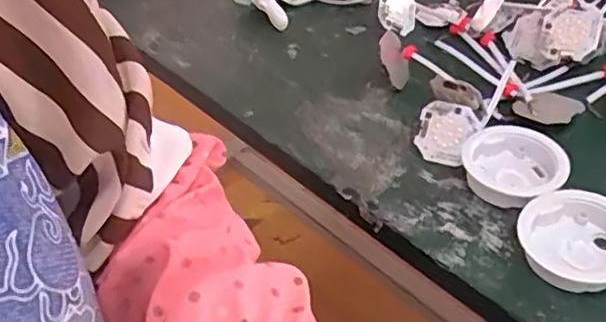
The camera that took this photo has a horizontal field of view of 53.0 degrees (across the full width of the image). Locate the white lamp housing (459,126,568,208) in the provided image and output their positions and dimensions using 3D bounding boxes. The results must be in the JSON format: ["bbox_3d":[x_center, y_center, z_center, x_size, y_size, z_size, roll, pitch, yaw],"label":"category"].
[{"bbox_3d":[0.153,0.003,0.446,0.074,0.023,0.068,-4,41,3],"label":"white lamp housing"}]

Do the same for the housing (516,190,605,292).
[{"bbox_3d":[0.175,0.055,0.390,0.071,0.030,0.069,-4,41,3],"label":"housing"}]

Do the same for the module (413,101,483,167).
[{"bbox_3d":[0.110,-0.022,0.476,0.044,0.004,0.047,16,85,25],"label":"module"}]

